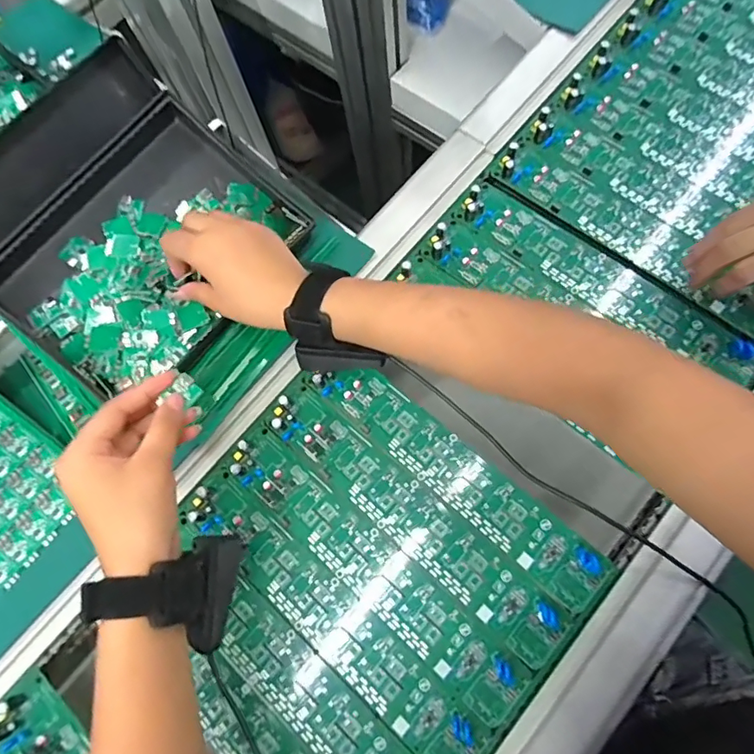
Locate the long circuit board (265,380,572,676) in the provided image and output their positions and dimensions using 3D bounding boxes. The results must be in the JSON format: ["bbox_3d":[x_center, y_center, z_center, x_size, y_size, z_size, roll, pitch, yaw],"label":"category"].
[{"bbox_3d":[0.024,0.105,0.378,0.271,0.014,0.047,40,82,15],"label":"long circuit board"}]

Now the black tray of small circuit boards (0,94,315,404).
[{"bbox_3d":[-0.190,-0.109,0.407,0.176,0.045,0.233,39,81,10],"label":"black tray of small circuit boards"}]

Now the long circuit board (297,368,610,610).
[{"bbox_3d":[0.059,0.074,0.383,0.259,0.017,0.051,40,82,15],"label":"long circuit board"}]

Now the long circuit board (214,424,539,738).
[{"bbox_3d":[-0.007,0.140,0.372,0.274,0.013,0.048,39,81,15],"label":"long circuit board"}]

